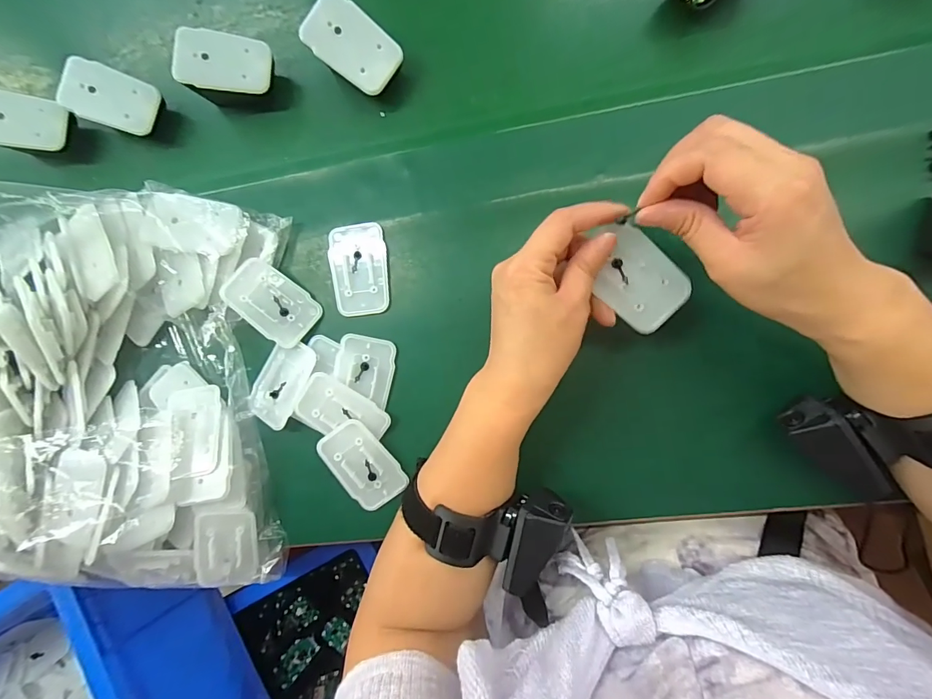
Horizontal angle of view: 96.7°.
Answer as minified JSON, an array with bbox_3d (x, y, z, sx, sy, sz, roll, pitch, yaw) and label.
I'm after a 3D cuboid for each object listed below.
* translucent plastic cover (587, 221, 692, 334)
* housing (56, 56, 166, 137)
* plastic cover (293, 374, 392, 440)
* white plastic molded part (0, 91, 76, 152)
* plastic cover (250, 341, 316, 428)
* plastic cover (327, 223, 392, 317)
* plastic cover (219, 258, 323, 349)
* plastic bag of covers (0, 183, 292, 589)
[{"bbox_3d":[0.107,-0.044,0.262,0.066,0.004,0.044,42,102,-3],"label":"translucent plastic cover"},{"bbox_3d":[-0.285,-0.201,0.332,0.064,0.014,0.042,16,96,-21],"label":"housing"},{"bbox_3d":[-0.095,0.048,0.315,0.070,0.010,0.039,30,91,8],"label":"plastic cover"},{"bbox_3d":[-0.351,-0.180,0.327,0.058,0.009,0.045,6,79,-27],"label":"white plastic molded part"},{"bbox_3d":[-0.145,0.025,0.325,0.039,0.006,0.065,28,91,8],"label":"plastic cover"},{"bbox_3d":[-0.084,-0.062,0.322,0.044,0.005,0.069,-4,87,7],"label":"plastic cover"},{"bbox_3d":[-0.150,-0.035,0.319,0.067,0.005,0.043,39,78,-10],"label":"plastic cover"},{"bbox_3d":[-0.297,0.033,0.306,0.279,0.104,0.307,2,88,7],"label":"plastic bag of covers"}]

